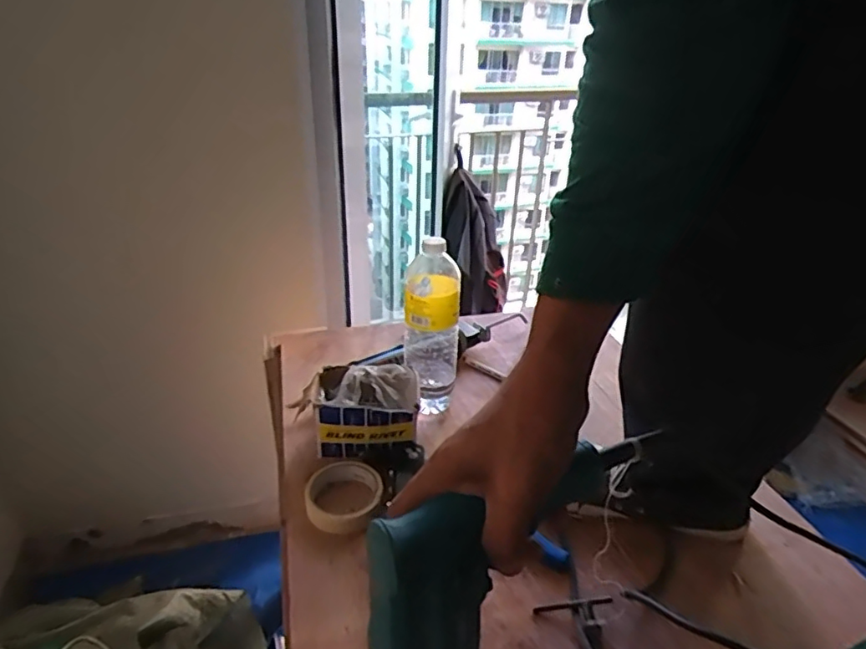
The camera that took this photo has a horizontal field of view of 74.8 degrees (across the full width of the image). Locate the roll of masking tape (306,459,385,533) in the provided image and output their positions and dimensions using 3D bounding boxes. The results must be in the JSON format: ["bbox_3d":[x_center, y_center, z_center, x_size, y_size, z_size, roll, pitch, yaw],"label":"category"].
[{"bbox_3d":[-0.108,0.208,0.686,0.092,0.030,0.094,2,28,-1],"label":"roll of masking tape"}]

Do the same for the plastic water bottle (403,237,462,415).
[{"bbox_3d":[-0.002,0.001,0.817,0.073,0.270,0.088,1,28,-3],"label":"plastic water bottle"}]

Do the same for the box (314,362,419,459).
[{"bbox_3d":[-0.094,0.115,0.770,0.146,0.086,0.100,-2,28,-7],"label":"box"}]

